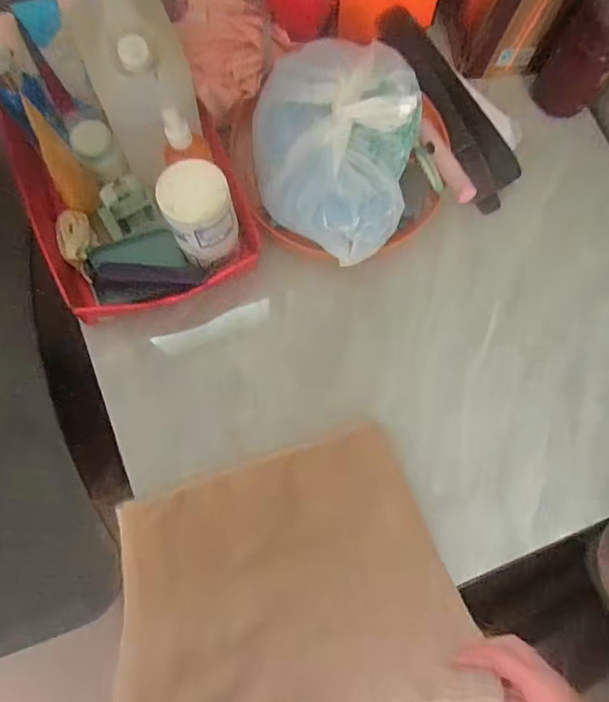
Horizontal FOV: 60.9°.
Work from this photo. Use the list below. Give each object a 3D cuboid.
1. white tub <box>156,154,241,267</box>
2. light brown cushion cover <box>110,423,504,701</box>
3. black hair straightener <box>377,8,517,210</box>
[{"bbox_3d":[-0.120,-0.156,0.606,0.077,0.126,0.078,-26,80,-8],"label":"white tub"},{"bbox_3d":[-0.023,0.255,0.549,0.335,0.064,0.303,-13,42,-5],"label":"light brown cushion cover"},{"bbox_3d":[0.205,-0.345,0.728,0.083,0.052,0.316,-25,79,-7],"label":"black hair straightener"}]

